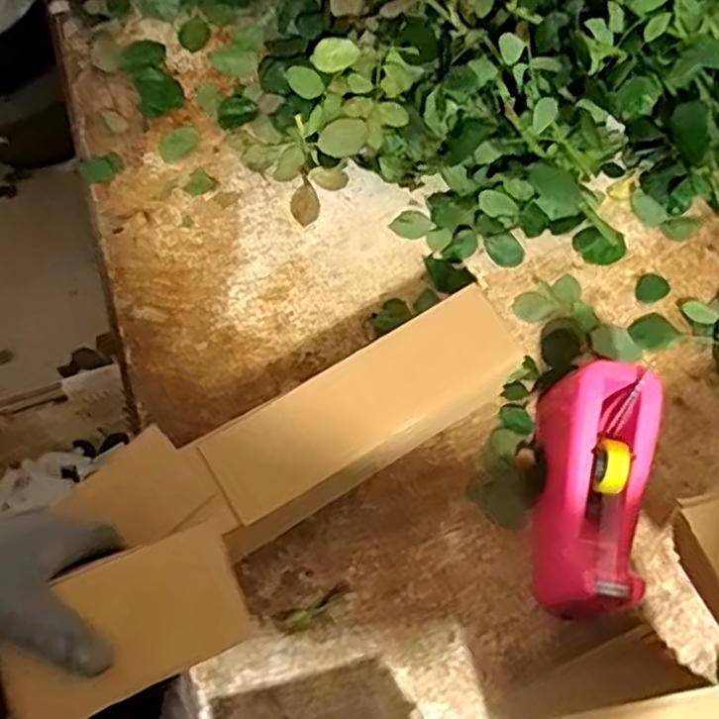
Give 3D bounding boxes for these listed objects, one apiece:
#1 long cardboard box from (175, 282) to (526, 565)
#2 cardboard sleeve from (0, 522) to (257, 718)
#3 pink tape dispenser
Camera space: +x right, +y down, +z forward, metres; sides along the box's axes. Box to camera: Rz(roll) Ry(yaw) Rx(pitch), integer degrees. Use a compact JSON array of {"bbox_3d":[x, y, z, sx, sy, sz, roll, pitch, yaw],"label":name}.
[{"bbox_3d":[-0.003,0.052,0.619,0.290,0.079,0.093,-31,76,-10],"label":"long cardboard box"},{"bbox_3d":[-0.145,0.165,0.441,0.142,0.008,0.080,-21,81,-21],"label":"cardboard sleeve"},{"bbox_3d":[0.192,0.111,0.594,0.072,0.103,0.196,10,73,1],"label":"pink tape dispenser"}]

